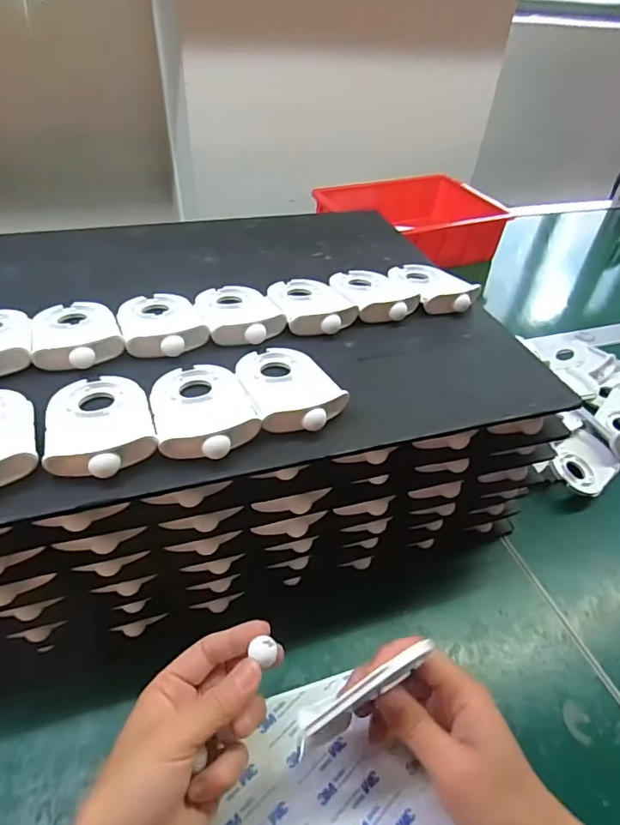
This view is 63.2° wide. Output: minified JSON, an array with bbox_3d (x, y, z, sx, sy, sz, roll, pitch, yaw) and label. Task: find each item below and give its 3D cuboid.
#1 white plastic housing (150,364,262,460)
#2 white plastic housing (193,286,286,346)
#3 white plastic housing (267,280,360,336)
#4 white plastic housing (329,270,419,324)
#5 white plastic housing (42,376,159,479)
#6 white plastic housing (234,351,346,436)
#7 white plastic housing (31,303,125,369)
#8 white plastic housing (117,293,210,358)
[{"bbox_3d":[-0.067,-0.006,0.310,0.057,0.010,0.086,-11,44,-17],"label":"white plastic housing"},{"bbox_3d":[-0.057,-0.083,0.397,0.057,0.014,0.084,-13,45,-19],"label":"white plastic housing"},{"bbox_3d":[-0.001,-0.092,0.413,0.056,0.014,0.082,-15,46,-21],"label":"white plastic housing"},{"bbox_3d":[0.054,-0.105,0.437,0.061,0.018,0.082,-10,44,-16],"label":"white plastic housing"},{"bbox_3d":[-0.124,0.002,0.295,0.057,0.011,0.086,-12,45,-18],"label":"white plastic housing"},{"bbox_3d":[-0.015,-0.020,0.332,0.055,0.012,0.087,-13,45,-19],"label":"white plastic housing"},{"bbox_3d":[-0.169,-0.058,0.363,0.057,0.018,0.081,-16,46,-22],"label":"white plastic housing"},{"bbox_3d":[-0.112,-0.068,0.377,0.056,0.014,0.083,-16,46,-22],"label":"white plastic housing"}]

